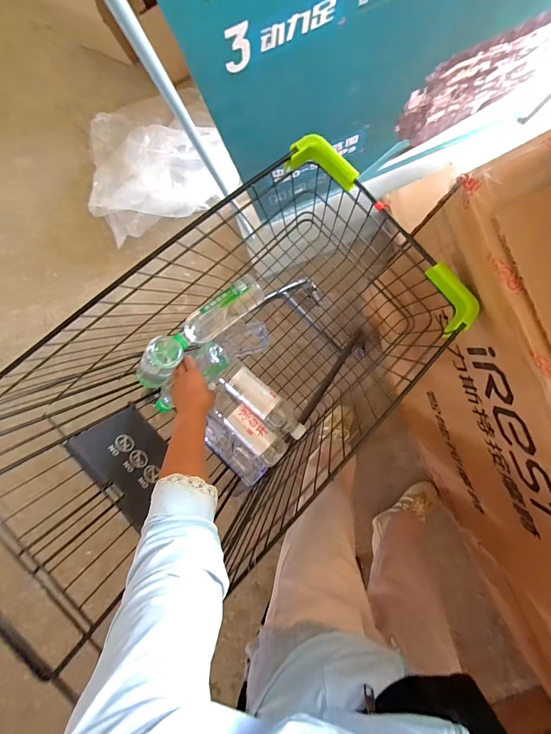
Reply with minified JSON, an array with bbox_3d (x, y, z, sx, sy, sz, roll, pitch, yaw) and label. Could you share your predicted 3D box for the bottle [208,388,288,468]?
[{"bbox_3d":[-0.052,0.130,0.710,0.179,0.058,0.069,45,98,1],"label":"bottle"}]

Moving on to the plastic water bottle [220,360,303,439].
[{"bbox_3d":[-0.024,0.073,0.697,0.208,0.055,0.063,39,98,2],"label":"plastic water bottle"}]

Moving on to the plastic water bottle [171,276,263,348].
[{"bbox_3d":[-0.106,-0.104,0.651,0.200,0.066,0.069,-38,90,-10],"label":"plastic water bottle"}]

